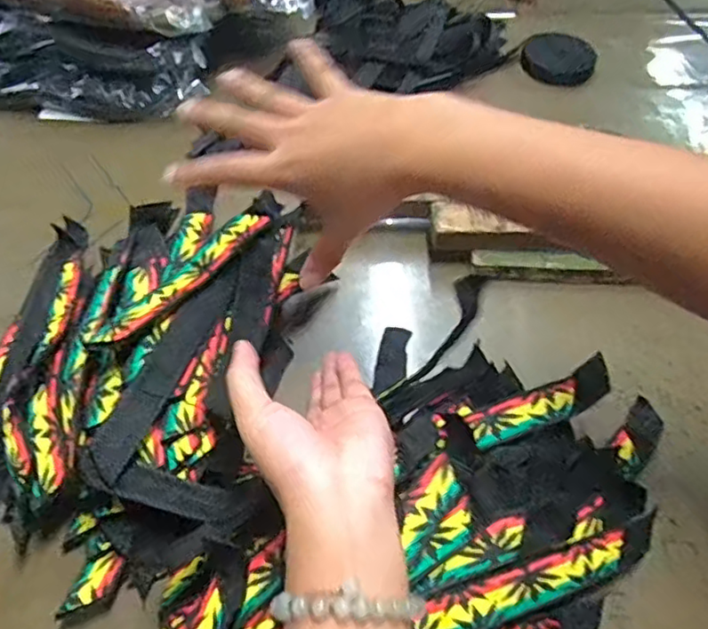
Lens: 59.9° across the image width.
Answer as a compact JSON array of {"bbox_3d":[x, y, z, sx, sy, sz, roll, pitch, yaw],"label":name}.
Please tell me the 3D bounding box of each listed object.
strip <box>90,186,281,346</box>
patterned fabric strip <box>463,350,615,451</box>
[{"bbox_3d":[-0.114,-0.037,0.452,0.025,0.032,0.188,25,56,18],"label":"strip"},{"bbox_3d":[0.118,0.057,0.384,0.103,0.014,0.026,-21,55,-16],"label":"patterned fabric strip"}]

